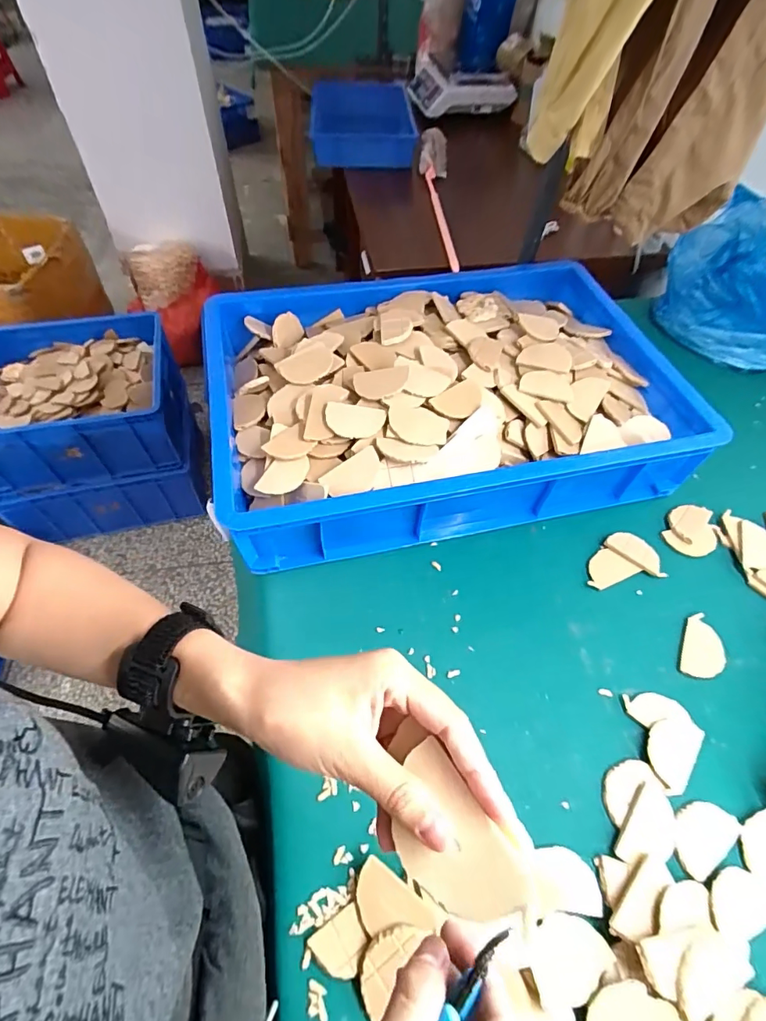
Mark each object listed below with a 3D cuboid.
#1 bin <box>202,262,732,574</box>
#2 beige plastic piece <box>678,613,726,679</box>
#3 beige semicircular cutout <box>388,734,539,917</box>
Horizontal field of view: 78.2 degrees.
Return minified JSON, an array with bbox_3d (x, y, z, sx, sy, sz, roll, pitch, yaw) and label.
[{"bbox_3d":[0.087,-0.171,0.673,0.617,0.144,0.418,-11,56,-8],"label":"bin"},{"bbox_3d":[0.364,0.157,0.537,0.044,0.006,0.077,23,58,15],"label":"beige plastic piece"},{"bbox_3d":[0.028,0.143,0.206,0.042,0.004,0.068,-45,58,-1],"label":"beige semicircular cutout"}]

